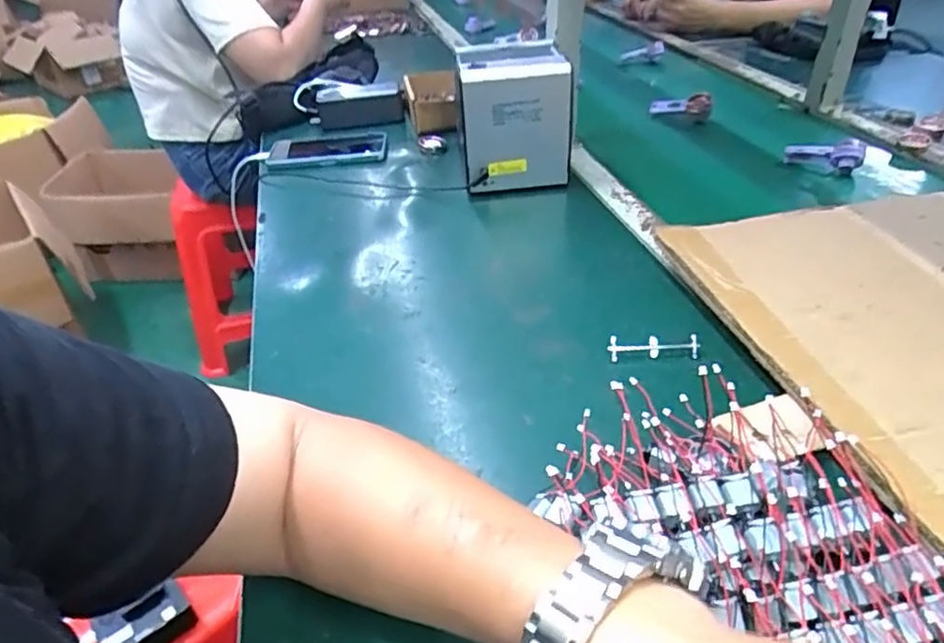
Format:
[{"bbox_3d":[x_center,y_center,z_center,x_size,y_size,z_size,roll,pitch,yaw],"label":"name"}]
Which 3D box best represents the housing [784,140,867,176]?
[{"bbox_3d":[0.467,-0.221,0.834,0.090,0.041,0.026,21,42,28],"label":"housing"}]

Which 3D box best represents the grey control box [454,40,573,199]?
[{"bbox_3d":[0.049,-0.251,0.772,0.126,0.147,0.147,-3,36,0],"label":"grey control box"}]

